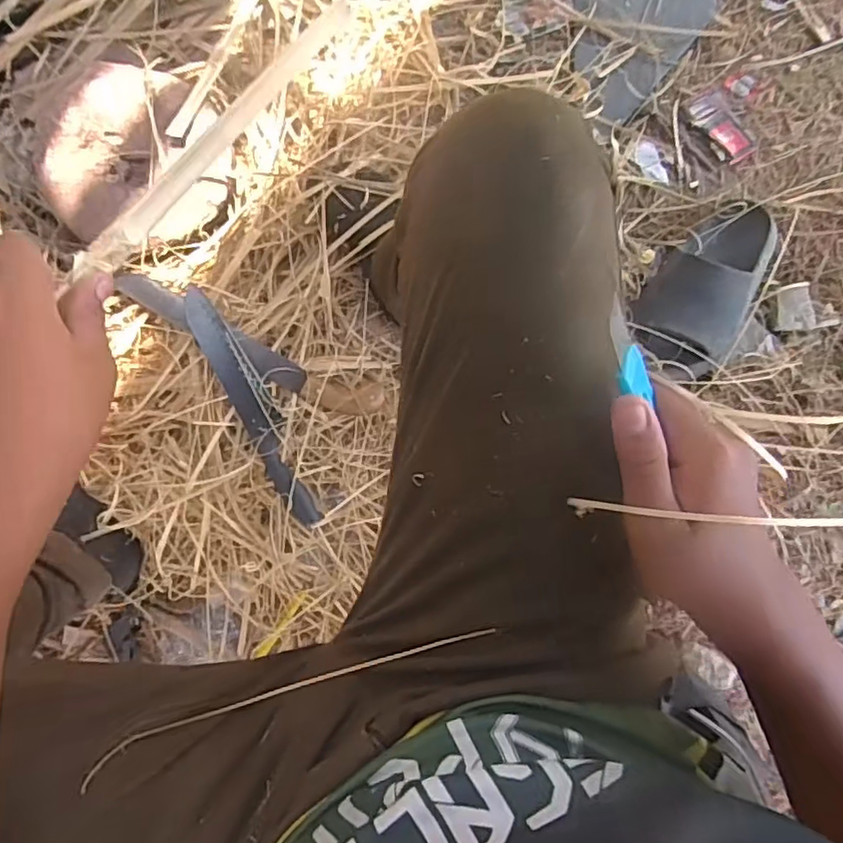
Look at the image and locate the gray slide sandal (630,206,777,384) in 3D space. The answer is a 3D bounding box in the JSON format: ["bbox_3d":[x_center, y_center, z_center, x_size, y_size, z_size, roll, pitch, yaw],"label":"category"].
[{"bbox_3d":[0.350,-0.165,0.730,0.128,0.074,0.252,31,81,1],"label":"gray slide sandal"}]

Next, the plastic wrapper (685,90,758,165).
[{"bbox_3d":[0.413,-0.404,0.829,0.060,0.010,0.105,-29,87,-9],"label":"plastic wrapper"}]

